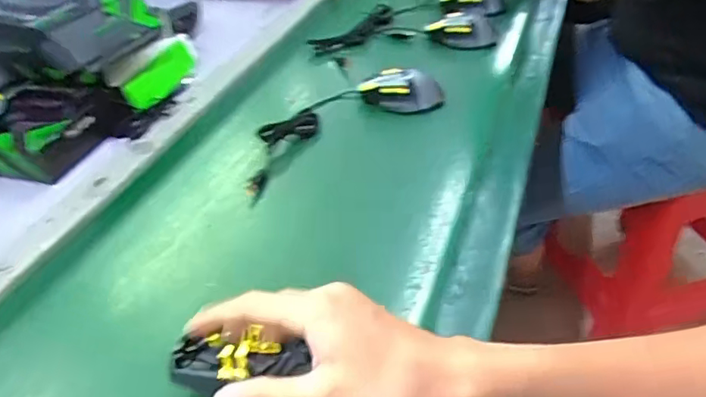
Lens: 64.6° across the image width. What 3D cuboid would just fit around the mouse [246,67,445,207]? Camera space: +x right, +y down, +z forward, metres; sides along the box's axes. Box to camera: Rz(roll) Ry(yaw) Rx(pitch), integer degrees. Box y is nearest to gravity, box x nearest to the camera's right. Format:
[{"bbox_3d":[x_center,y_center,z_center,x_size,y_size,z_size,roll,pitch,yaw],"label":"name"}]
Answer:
[{"bbox_3d":[-0.031,-0.108,0.721,0.303,0.054,0.116,-31,47,-26],"label":"mouse"}]

